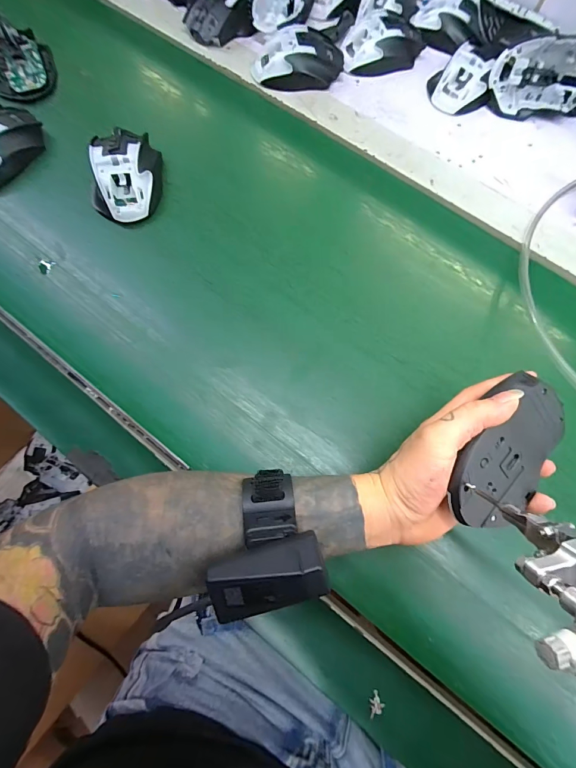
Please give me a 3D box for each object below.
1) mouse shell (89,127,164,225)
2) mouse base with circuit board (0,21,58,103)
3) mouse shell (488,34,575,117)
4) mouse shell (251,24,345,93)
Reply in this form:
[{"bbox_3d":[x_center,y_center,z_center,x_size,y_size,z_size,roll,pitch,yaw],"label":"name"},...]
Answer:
[{"bbox_3d":[-0.179,-0.233,0.385,0.067,0.043,0.104,-3,74,-1],"label":"mouse shell"},{"bbox_3d":[-0.336,-0.400,0.436,0.078,0.025,0.118,-28,76,-8],"label":"mouse base with circuit board"},{"bbox_3d":[0.305,-0.369,0.422,0.112,0.071,0.026,9,40,8],"label":"mouse shell"},{"bbox_3d":[0.013,-0.413,0.440,0.111,0.031,0.065,4,74,1],"label":"mouse shell"}]

